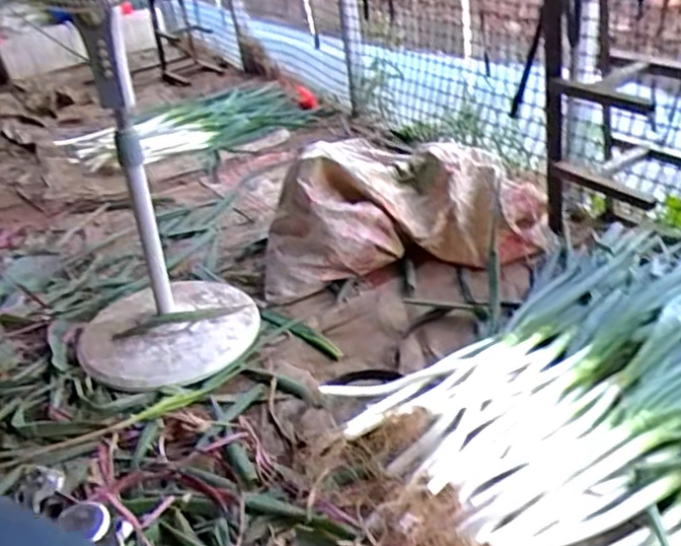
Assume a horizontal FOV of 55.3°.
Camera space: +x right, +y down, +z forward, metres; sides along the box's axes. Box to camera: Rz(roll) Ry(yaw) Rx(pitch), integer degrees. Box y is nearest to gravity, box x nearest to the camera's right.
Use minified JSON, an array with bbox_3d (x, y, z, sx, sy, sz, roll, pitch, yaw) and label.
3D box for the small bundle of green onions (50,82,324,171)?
[{"bbox_3d":[-0.320,-0.347,1.546,0.659,0.118,0.102,-30,40,-34],"label":"small bundle of green onions"}]

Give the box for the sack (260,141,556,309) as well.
[{"bbox_3d":[0.144,-0.139,1.370,0.639,0.280,0.184,-11,33,-10],"label":"sack"}]

